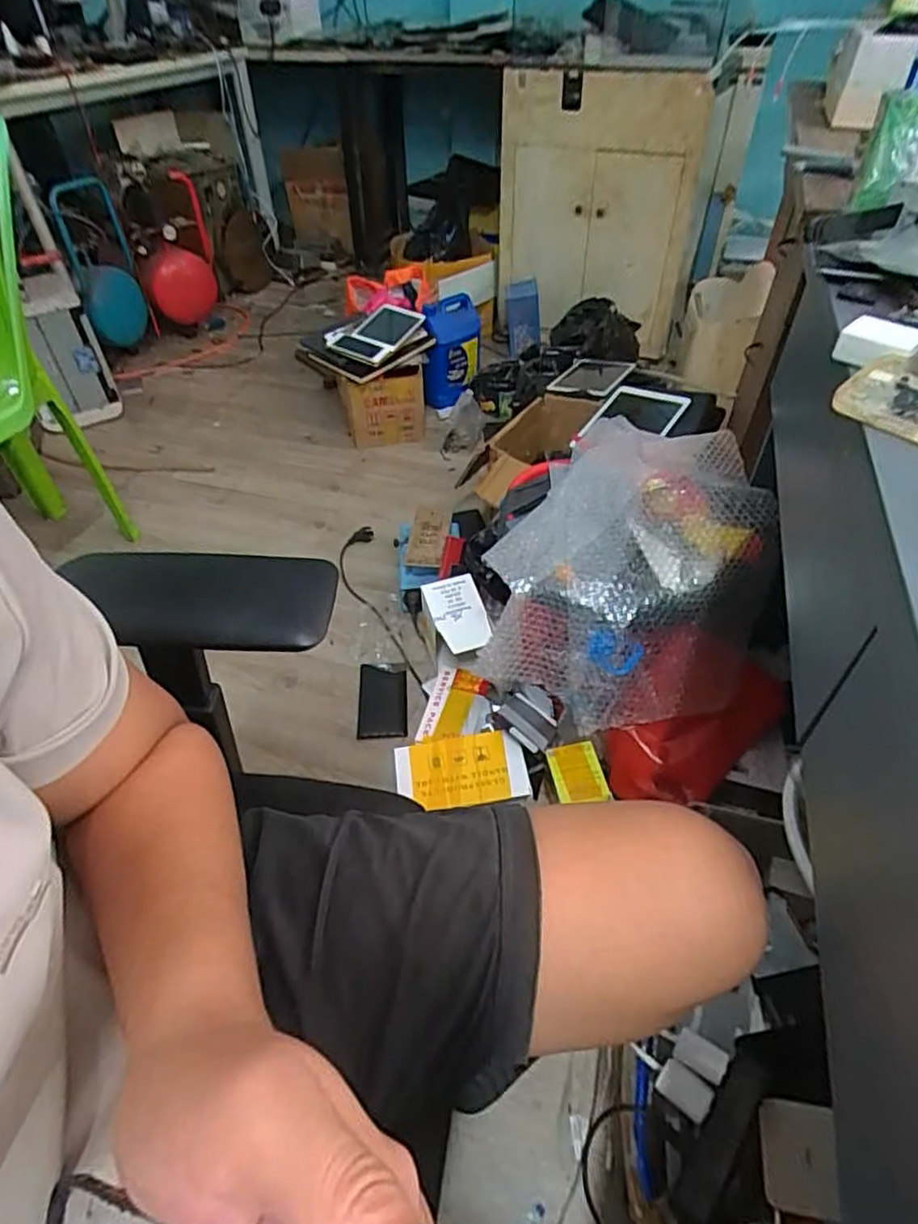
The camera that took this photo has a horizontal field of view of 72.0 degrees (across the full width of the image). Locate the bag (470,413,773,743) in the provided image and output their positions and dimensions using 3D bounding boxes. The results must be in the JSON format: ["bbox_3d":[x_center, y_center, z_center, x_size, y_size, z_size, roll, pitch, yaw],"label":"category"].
[{"bbox_3d":[0.267,-0.074,0.927,0.348,0.222,0.436,18,49,18],"label":"bag"}]

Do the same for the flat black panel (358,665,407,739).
[{"bbox_3d":[-0.142,0.167,1.175,0.090,0.011,0.159,-3,46,-1],"label":"flat black panel"}]

